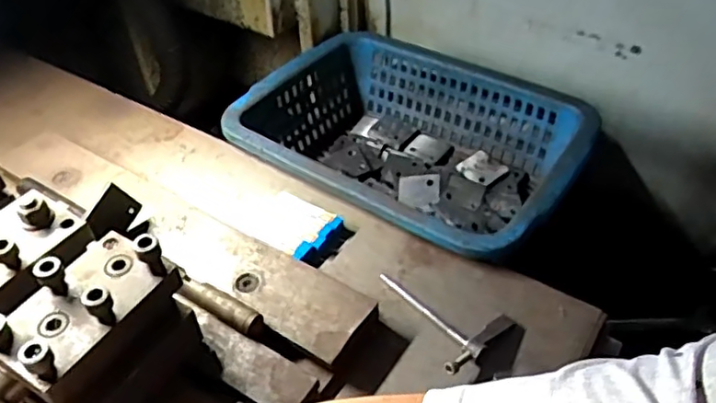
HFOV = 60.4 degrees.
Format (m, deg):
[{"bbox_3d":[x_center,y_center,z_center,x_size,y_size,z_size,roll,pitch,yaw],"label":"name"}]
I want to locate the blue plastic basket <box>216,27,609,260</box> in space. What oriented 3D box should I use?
[{"bbox_3d":[0.052,-0.048,0.657,0.335,0.107,0.246,25,50,25],"label":"blue plastic basket"}]

